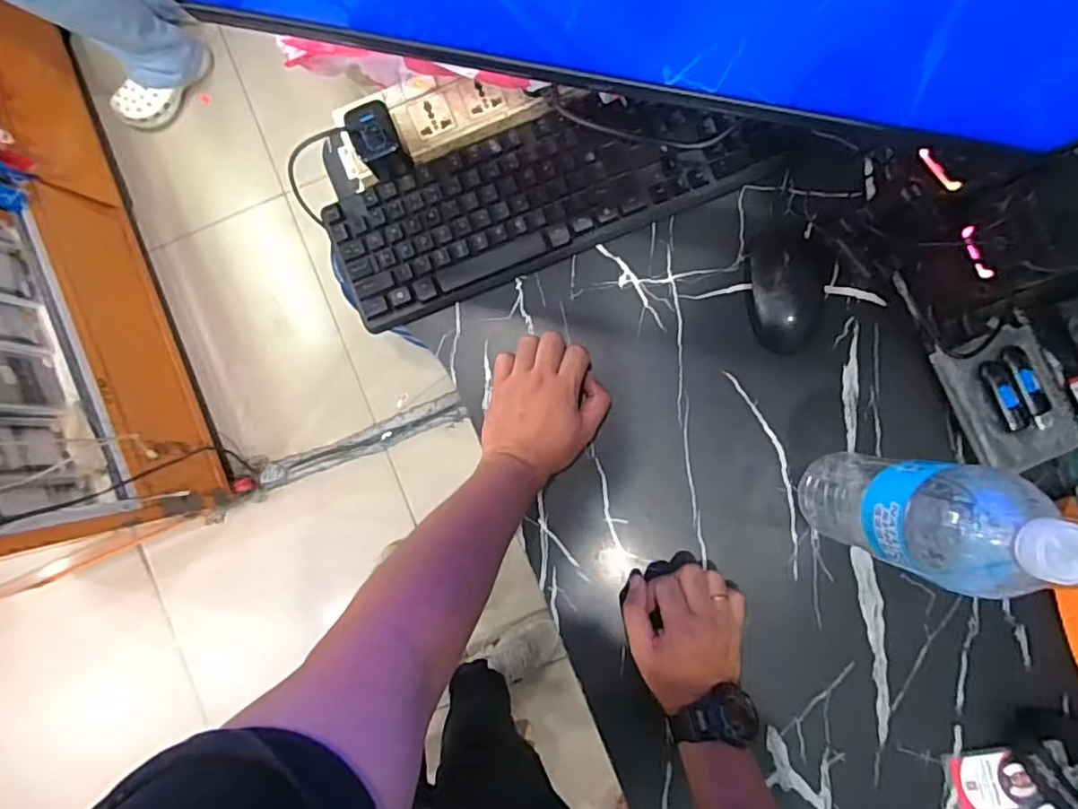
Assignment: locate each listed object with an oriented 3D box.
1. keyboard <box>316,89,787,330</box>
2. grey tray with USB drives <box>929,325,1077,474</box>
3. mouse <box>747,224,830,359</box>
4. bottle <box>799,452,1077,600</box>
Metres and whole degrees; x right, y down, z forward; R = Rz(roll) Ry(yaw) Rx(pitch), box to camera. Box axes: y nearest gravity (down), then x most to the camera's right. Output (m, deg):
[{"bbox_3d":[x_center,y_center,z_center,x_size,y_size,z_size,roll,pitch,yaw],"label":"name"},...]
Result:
[{"bbox_3d":[0.012,-0.201,0.551,0.410,0.031,0.122,-21,88,2],"label":"keyboard"},{"bbox_3d":[0.414,-0.004,0.518,0.091,0.031,0.117,-22,88,2],"label":"grey tray with USB drives"},{"bbox_3d":[0.228,-0.108,0.537,0.073,0.031,0.116,5,89,3],"label":"mouse"},{"bbox_3d":[0.258,0.074,0.420,0.068,0.256,0.079,20,90,3],"label":"bottle"}]

